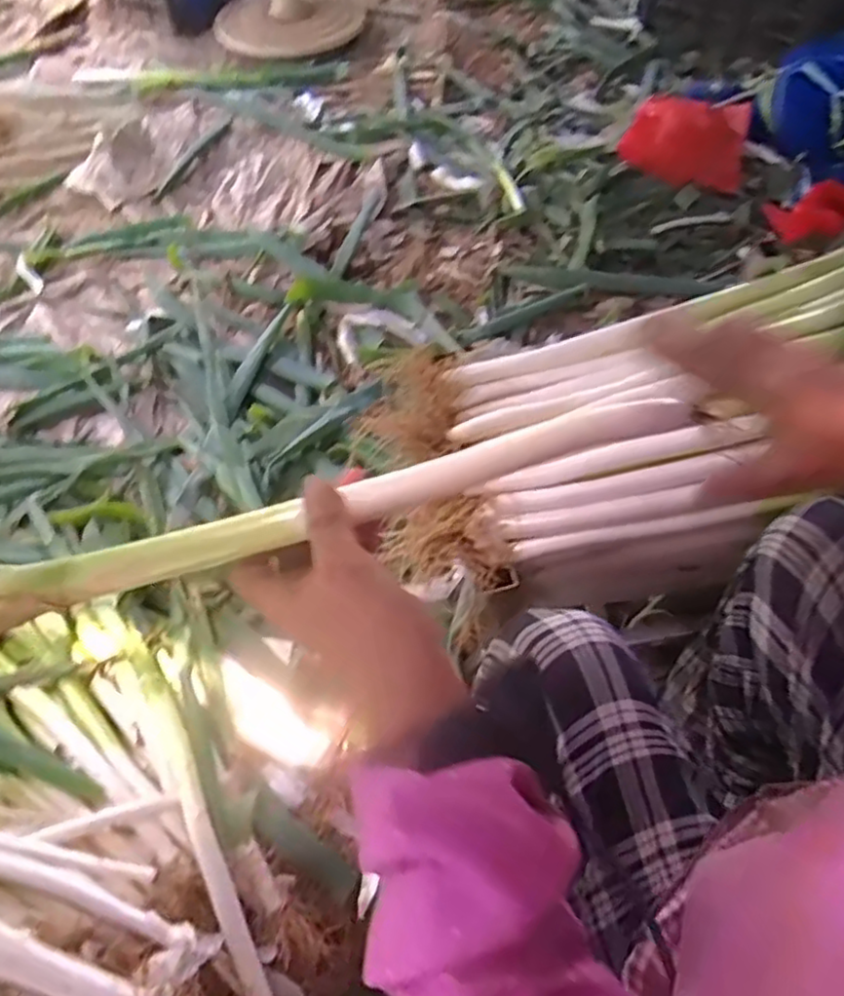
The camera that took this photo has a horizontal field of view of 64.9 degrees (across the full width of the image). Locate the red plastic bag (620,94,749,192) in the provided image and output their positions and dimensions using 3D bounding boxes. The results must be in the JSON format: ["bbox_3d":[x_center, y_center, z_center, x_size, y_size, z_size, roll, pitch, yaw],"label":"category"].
[{"bbox_3d":[0.578,-0.781,1.447,0.255,0.079,0.278,19,61,12],"label":"red plastic bag"}]

